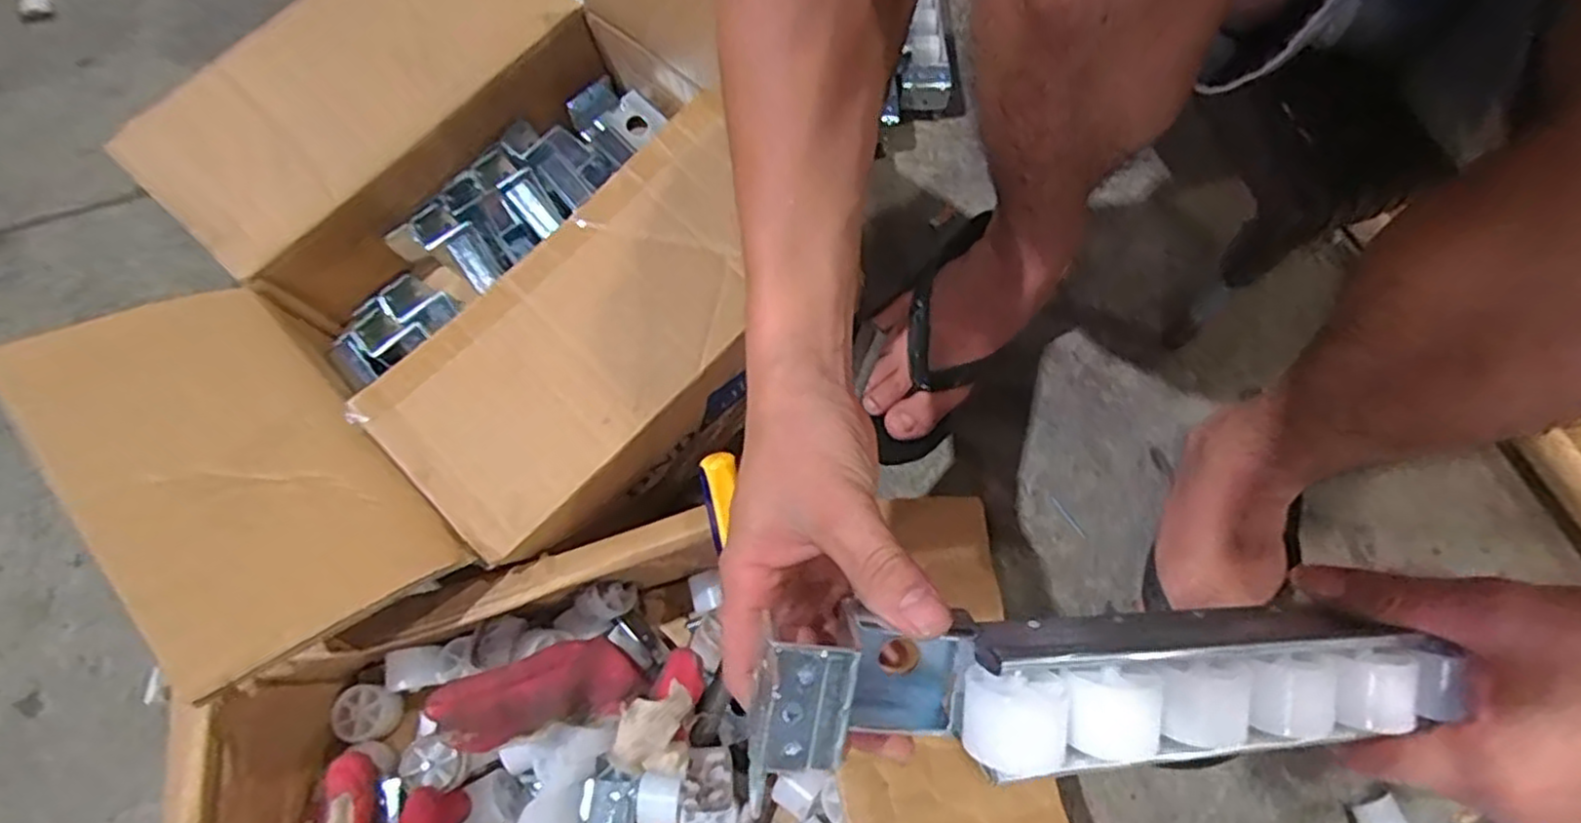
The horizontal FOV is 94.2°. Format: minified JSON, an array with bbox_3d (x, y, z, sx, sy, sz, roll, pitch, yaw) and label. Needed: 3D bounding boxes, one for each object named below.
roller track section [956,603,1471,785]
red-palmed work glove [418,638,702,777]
[{"bbox_3d":[0.153,0.098,0.269,0.186,0.030,0.051,-1,66,-10],"label":"roller track section"},{"bbox_3d":[-0.124,0.160,0.415,0.145,0.042,0.064,7,67,5],"label":"red-palmed work glove"}]

